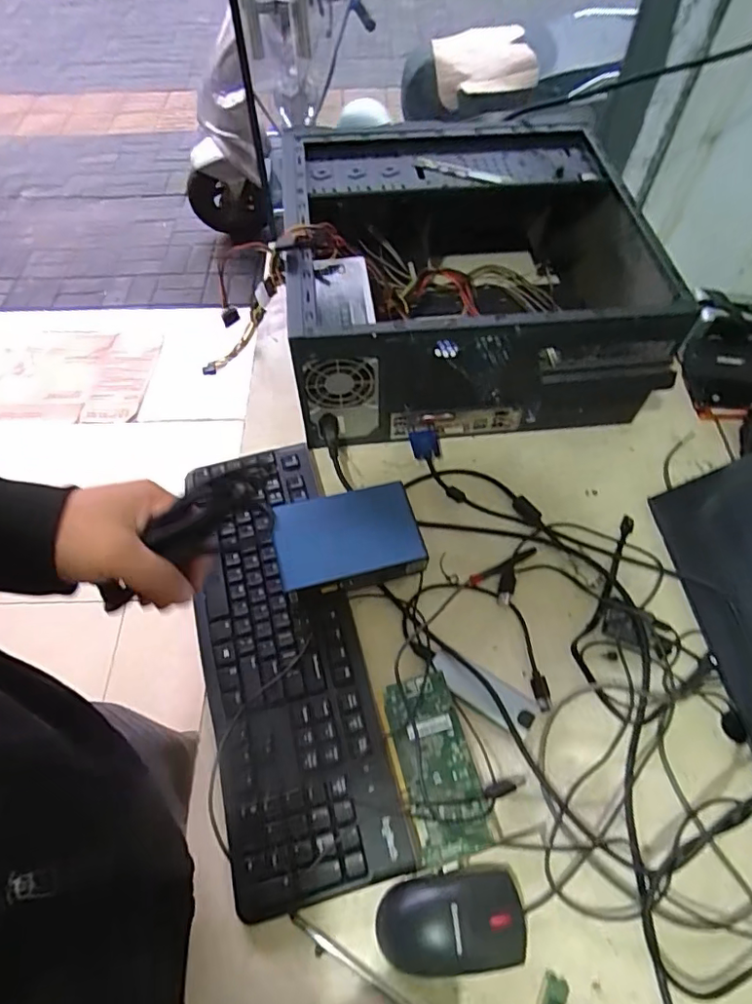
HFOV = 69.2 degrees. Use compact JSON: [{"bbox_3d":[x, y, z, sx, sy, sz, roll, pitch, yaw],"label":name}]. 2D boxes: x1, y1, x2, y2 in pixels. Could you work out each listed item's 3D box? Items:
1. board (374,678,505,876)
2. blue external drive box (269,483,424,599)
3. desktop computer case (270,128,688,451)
[{"bbox_3d":[0.050,0.230,0.478,0.069,0.011,0.145,-13,61,-8],"label":"board"},{"bbox_3d":[-0.028,0.041,0.559,0.141,0.054,0.090,-12,61,-7],"label":"blue external drive box"},{"bbox_3d":[0.105,-0.273,0.684,0.401,0.184,0.388,-4,60,-2],"label":"desktop computer case"}]

